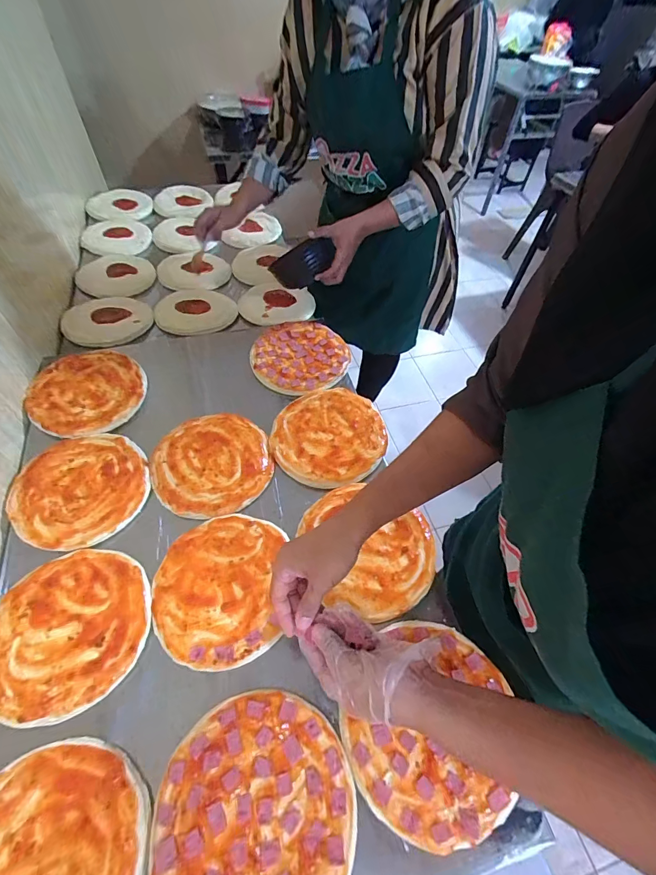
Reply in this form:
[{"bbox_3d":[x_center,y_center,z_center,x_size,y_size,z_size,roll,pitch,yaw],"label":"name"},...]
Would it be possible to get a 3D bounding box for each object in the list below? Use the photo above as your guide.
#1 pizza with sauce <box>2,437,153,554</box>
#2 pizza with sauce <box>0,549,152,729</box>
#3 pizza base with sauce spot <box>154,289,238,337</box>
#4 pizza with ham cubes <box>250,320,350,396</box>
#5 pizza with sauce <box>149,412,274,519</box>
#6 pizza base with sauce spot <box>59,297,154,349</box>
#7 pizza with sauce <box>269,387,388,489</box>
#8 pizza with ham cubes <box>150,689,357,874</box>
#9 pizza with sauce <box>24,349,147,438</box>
[{"bbox_3d":[-0.391,0.074,0.592,0.188,0.013,0.191,-14,56,-13],"label":"pizza with sauce"},{"bbox_3d":[-0.336,0.240,0.477,0.188,0.012,0.194,23,57,13],"label":"pizza with sauce"},{"bbox_3d":[-0.335,-0.326,0.949,0.192,0.020,0.184,-10,56,-10],"label":"pizza base with sauce spot"},{"bbox_3d":[-0.058,-0.177,0.787,0.201,0.011,0.198,-23,59,-18],"label":"pizza with ham cubes"},{"bbox_3d":[-0.193,0.041,0.637,0.195,0.021,0.183,2,55,-2],"label":"pizza with sauce"},{"bbox_3d":[-0.536,-0.289,0.902,0.188,0.019,0.179,-37,64,-25],"label":"pizza base with sauce spot"},{"bbox_3d":[0.005,-0.005,0.680,0.191,0.021,0.209,2,55,-2],"label":"pizza with sauce"},{"bbox_3d":[-0.074,0.384,0.382,0.194,0.016,0.199,2,55,-2],"label":"pizza with ham cubes"},{"bbox_3d":[-0.447,-0.089,0.699,0.192,0.017,0.195,2,55,-2],"label":"pizza with sauce"}]

